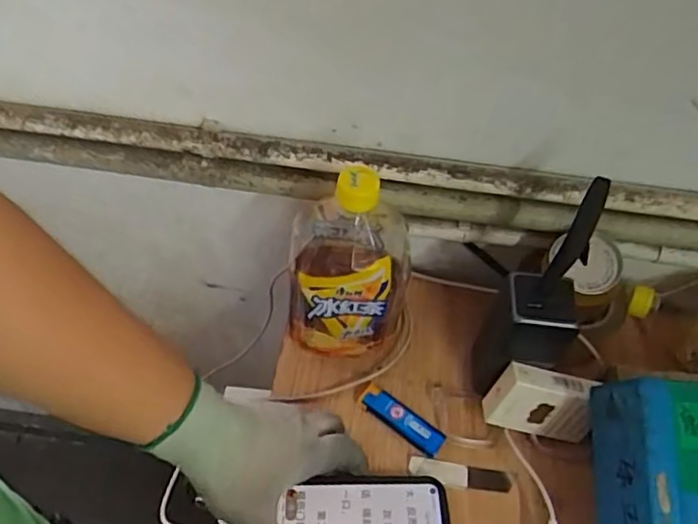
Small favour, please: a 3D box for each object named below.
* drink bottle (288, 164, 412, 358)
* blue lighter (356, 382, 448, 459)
[{"bbox_3d":[0.002,-0.001,0.503,0.094,0.198,0.088,4,54,-1],"label":"drink bottle"},{"bbox_3d":[0.045,0.136,0.528,0.081,0.011,0.023,32,58,18],"label":"blue lighter"}]

